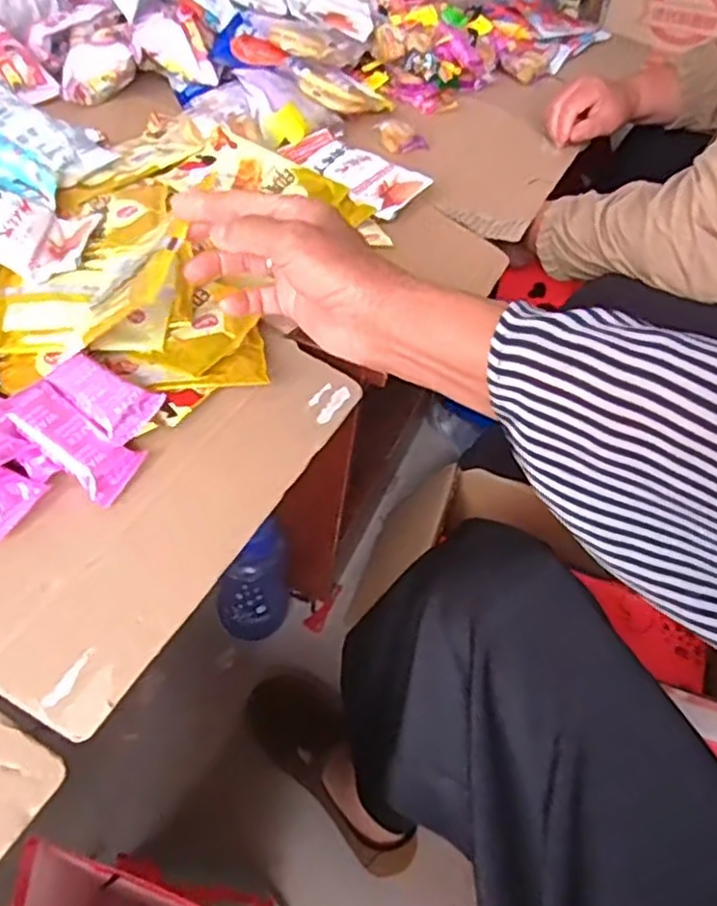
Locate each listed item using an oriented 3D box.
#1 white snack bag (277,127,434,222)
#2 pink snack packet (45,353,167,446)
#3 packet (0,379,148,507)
[{"bbox_3d":[-0.006,-0.289,0.710,0.145,0.023,0.072,32,53,20],"label":"white snack bag"},{"bbox_3d":[-0.173,-0.041,0.477,0.077,0.021,0.042,33,53,20],"label":"pink snack packet"},{"bbox_3d":[-0.186,-0.010,0.453,0.092,0.010,0.042,41,53,-2],"label":"packet"}]

